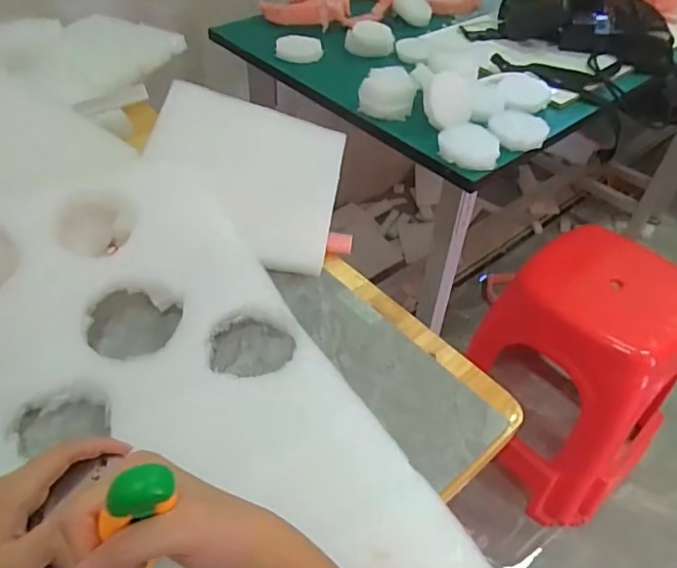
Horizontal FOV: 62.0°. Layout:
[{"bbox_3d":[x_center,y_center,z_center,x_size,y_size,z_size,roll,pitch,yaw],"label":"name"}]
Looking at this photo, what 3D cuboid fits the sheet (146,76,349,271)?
[{"bbox_3d":[-0.104,-0.124,0.620,0.208,0.016,0.235,15,50,-8],"label":"sheet"}]

